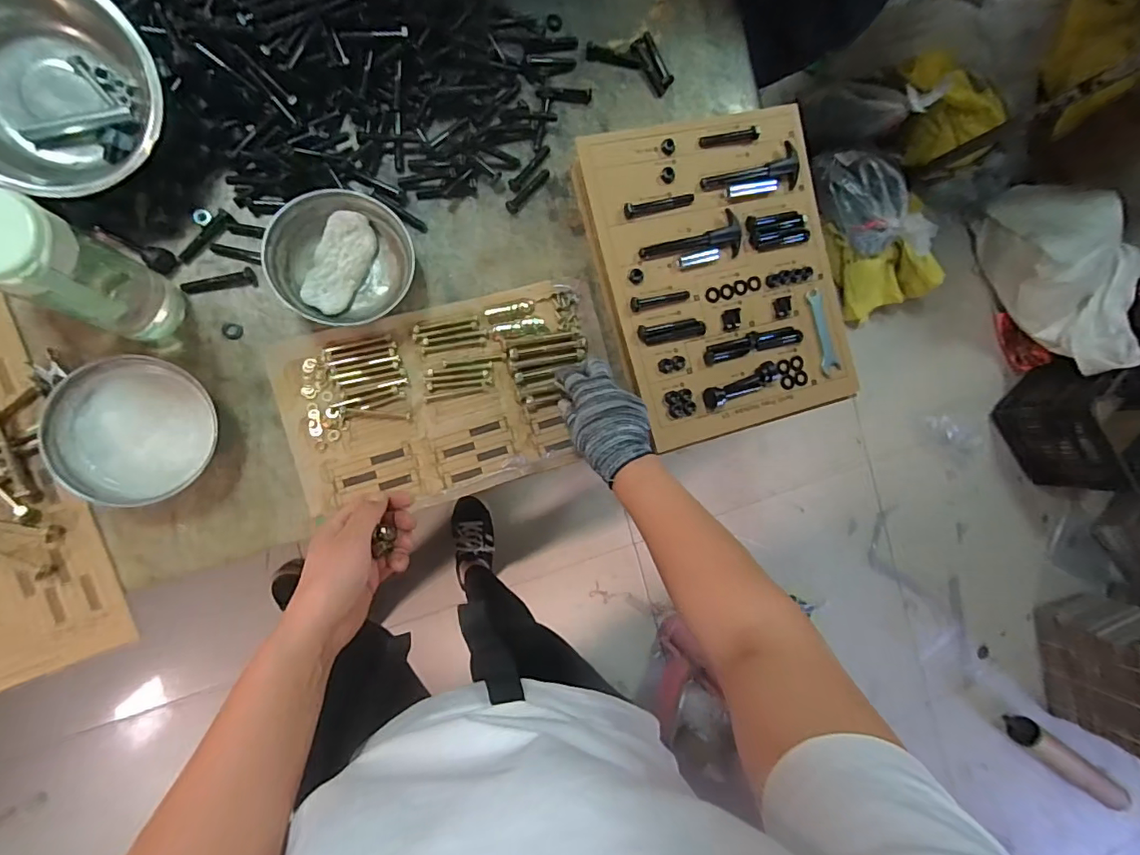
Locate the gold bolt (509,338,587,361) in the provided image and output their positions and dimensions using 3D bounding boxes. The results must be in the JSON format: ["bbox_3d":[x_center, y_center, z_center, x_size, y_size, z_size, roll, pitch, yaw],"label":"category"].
[{"bbox_3d":[-0.025,-0.095,0.619,0.095,0.008,0.013,-12,92,-13],"label":"gold bolt"}]

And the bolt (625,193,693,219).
[{"bbox_3d":[0.110,-0.272,0.625,0.095,0.015,0.016,-17,94,-13],"label":"bolt"}]

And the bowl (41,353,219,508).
[{"bbox_3d":[-0.431,0.004,0.517,0.138,0.052,0.140,0,89,-14],"label":"bowl"}]

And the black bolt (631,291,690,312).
[{"bbox_3d":[0.111,-0.156,0.625,0.081,0.014,0.015,-16,92,-22],"label":"black bolt"}]

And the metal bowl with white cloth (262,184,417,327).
[{"bbox_3d":[-0.251,-0.185,0.557,0.137,0.041,0.138,0,89,-14],"label":"metal bowl with white cloth"}]

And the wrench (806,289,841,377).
[{"bbox_3d":[0.325,-0.123,0.655,0.024,0.007,0.111,-15,93,-13],"label":"wrench"}]

